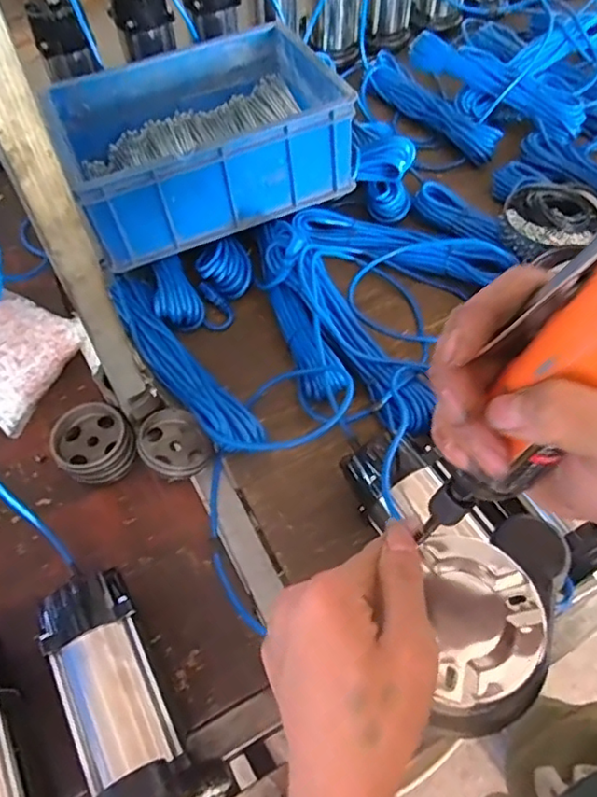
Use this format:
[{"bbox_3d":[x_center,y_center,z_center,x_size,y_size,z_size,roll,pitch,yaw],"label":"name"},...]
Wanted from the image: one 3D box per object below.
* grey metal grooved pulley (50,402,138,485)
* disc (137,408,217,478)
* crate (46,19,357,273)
[{"bbox_3d":[-0.254,0.055,0.727,0.088,0.054,0.081,-2,56,2],"label":"grey metal grooved pulley"},{"bbox_3d":[-0.156,0.058,0.725,0.092,0.024,0.090,18,40,-16],"label":"disc"},{"bbox_3d":[-0.154,-0.403,0.894,0.384,0.136,0.303,-21,57,-11],"label":"crate"}]

